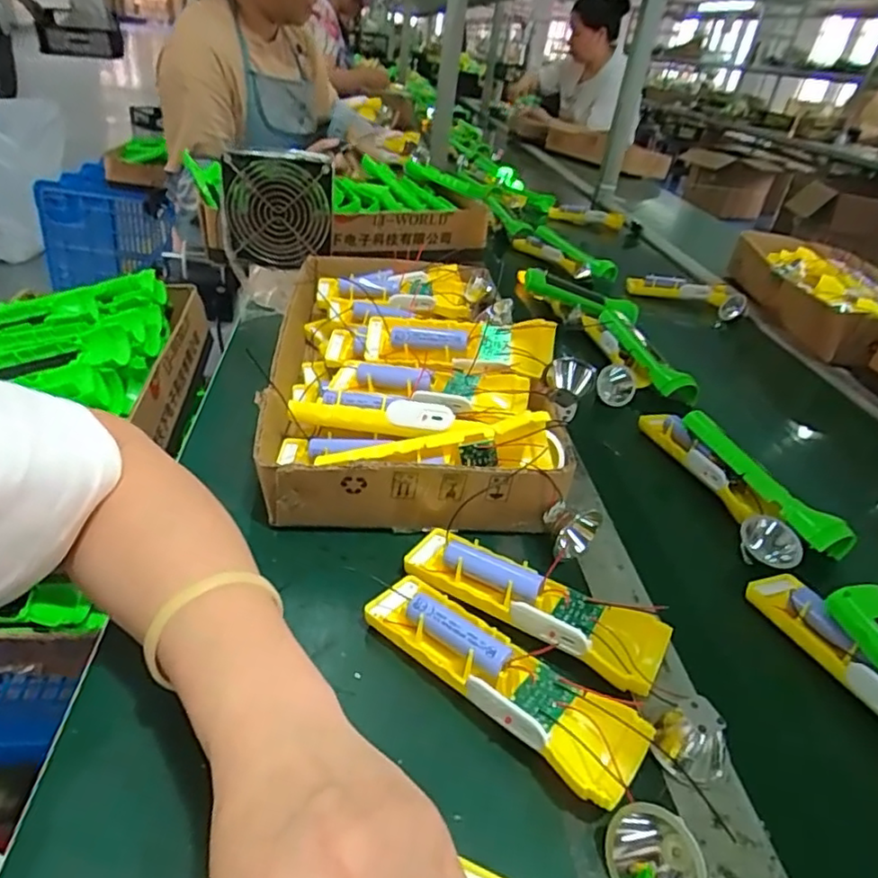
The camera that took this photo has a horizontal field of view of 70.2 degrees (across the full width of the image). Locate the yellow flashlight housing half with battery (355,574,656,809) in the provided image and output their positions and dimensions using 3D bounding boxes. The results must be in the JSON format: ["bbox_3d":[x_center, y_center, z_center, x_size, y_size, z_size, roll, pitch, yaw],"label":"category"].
[{"bbox_3d":[0.030,0.127,0.340,0.161,0.036,0.046,27,38,29],"label":"yellow flashlight housing half with battery"}]

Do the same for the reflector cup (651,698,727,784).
[{"bbox_3d":[0.131,0.157,0.324,0.035,0.027,0.030,28,39,30],"label":"reflector cup"}]

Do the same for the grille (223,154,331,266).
[{"bbox_3d":[-0.183,-0.259,0.712,0.111,0.105,0.022,4,32,-7],"label":"grille"}]

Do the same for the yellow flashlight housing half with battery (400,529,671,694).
[{"bbox_3d":[0.054,0.101,0.389,0.165,0.032,0.046,23,36,24],"label":"yellow flashlight housing half with battery"}]

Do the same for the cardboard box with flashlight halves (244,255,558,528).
[{"bbox_3d":[-0.032,-0.078,0.591,0.229,0.092,0.413,1,33,-8],"label":"cardboard box with flashlight halves"}]

